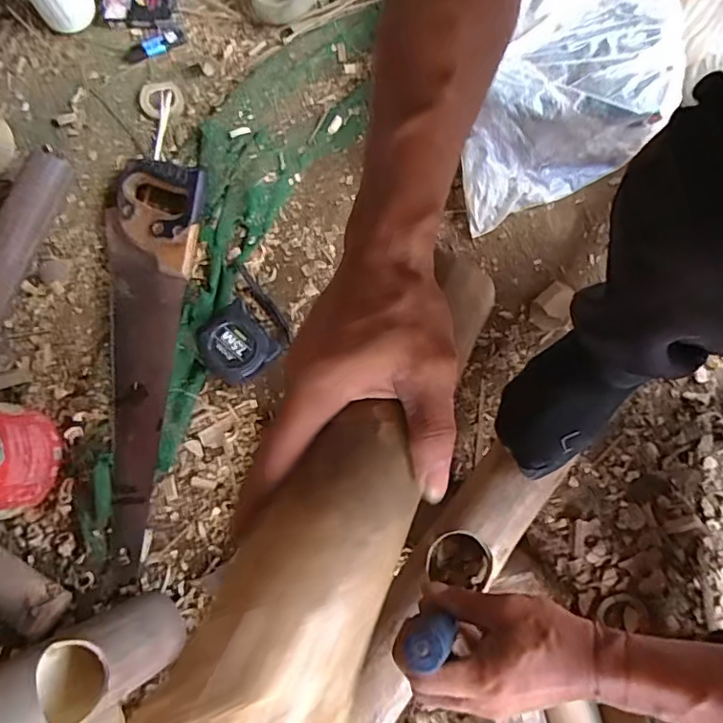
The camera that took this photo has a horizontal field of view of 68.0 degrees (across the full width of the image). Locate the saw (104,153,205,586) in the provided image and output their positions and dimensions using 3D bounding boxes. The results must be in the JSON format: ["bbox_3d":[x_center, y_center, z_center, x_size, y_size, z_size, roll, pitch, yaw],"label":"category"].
[{"bbox_3d":[-0.280,-0.011,0.642,0.124,0.036,0.499,6,79,0],"label":"saw"}]

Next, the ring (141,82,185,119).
[{"bbox_3d":[-0.274,-0.359,0.729,0.056,0.008,0.054,0,79,-1],"label":"ring"}]

